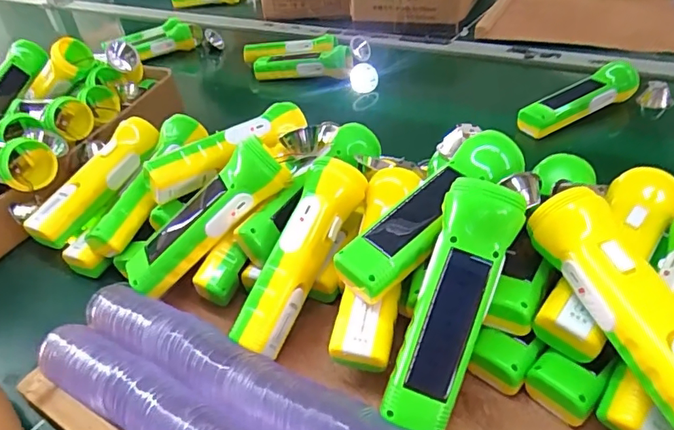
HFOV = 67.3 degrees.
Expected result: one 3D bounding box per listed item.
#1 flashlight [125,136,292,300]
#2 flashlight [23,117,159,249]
[{"bbox_3d":[-0.116,0.000,0.441,0.159,0.043,0.056,-42,40,6],"label":"flashlight"},{"bbox_3d":[-0.250,-0.038,0.535,0.050,0.041,0.170,17,60,29],"label":"flashlight"}]

